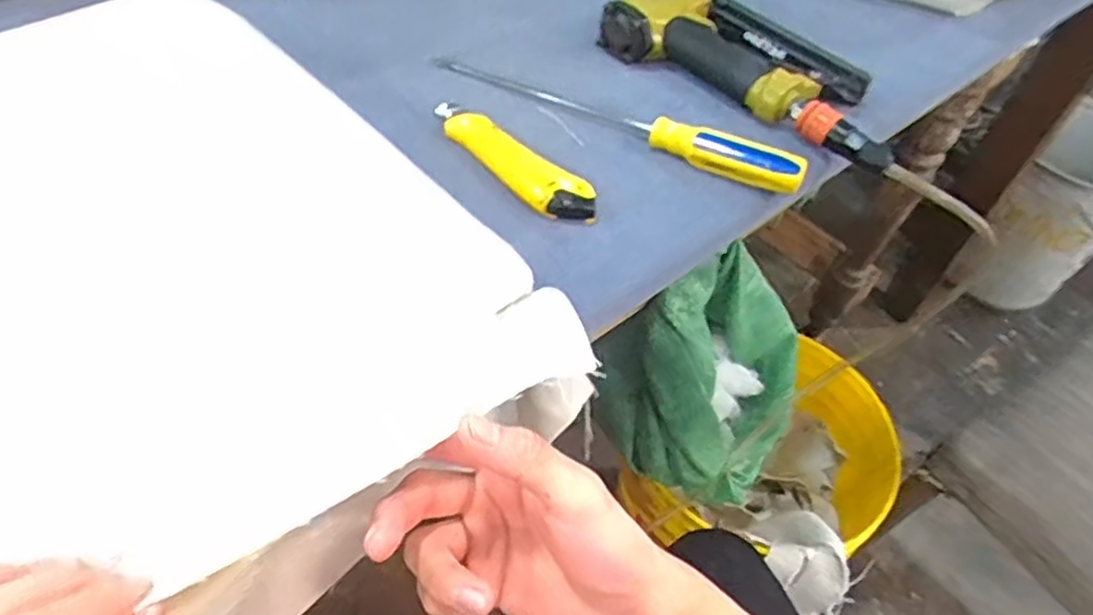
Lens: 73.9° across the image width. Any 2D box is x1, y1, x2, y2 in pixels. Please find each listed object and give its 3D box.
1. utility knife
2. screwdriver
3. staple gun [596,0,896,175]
[{"bbox_3d":[-0.026,-0.107,0.513,0.036,0.018,0.158,-32,60,-28],"label":"utility knife"},{"bbox_3d":[0.045,-0.147,0.545,0.297,0.029,0.025,26,52,14],"label":"screwdriver"},{"bbox_3d":[0.185,-0.211,0.613,0.258,0.036,0.132,34,55,20],"label":"staple gun"}]

